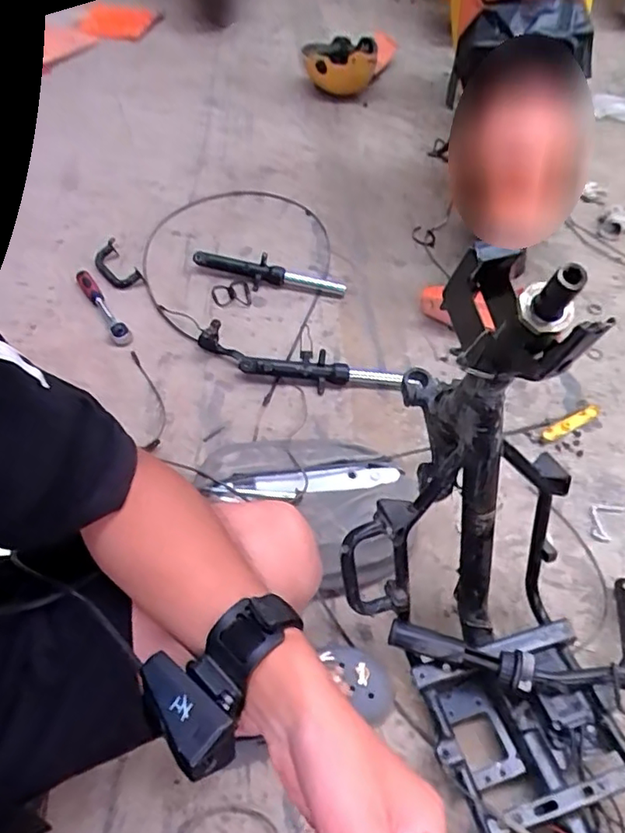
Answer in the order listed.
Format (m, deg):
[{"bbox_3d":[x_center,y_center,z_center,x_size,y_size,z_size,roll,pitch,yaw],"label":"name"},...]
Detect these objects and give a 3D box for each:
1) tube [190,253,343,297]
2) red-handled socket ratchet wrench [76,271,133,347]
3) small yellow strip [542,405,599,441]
[{"bbox_3d":[-0.101,-0.320,1.314,0.348,0.042,0.065,13,51,8],"label":"tube"},{"bbox_3d":[-0.444,-0.230,1.236,0.040,0.042,0.238,-26,56,-23],"label":"red-handled socket ratchet wrench"},{"bbox_3d":[0.513,0.009,1.150,0.146,0.014,0.027,-24,55,-21],"label":"small yellow strip"}]

